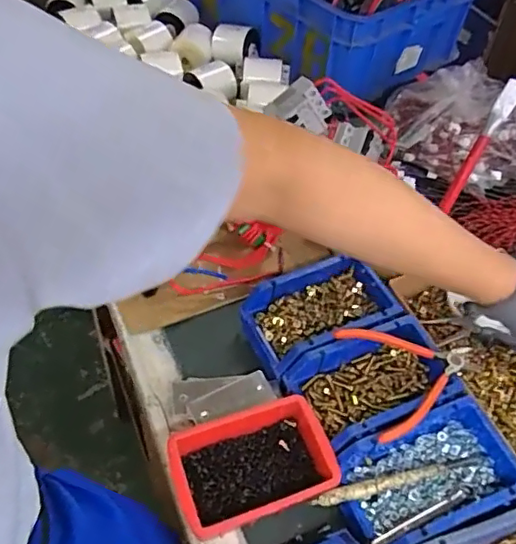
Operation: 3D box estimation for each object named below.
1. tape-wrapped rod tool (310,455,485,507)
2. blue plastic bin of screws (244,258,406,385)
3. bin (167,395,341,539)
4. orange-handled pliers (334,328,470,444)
[{"bbox_3d":[0.137,0.200,0.535,0.176,0.016,0.013,-10,52,-11],"label":"tape-wrapped rod tool"},{"bbox_3d":[0.071,0.045,0.650,0.160,0.055,0.102,-19,54,-18],"label":"blue plastic bin of screws"},{"bbox_3d":[-0.006,0.190,0.546,0.150,0.048,0.101,-14,53,-14],"label":"bin"},{"bbox_3d":[0.158,0.101,0.573,0.122,0.015,0.122,-13,59,-9],"label":"orange-handled pliers"}]

